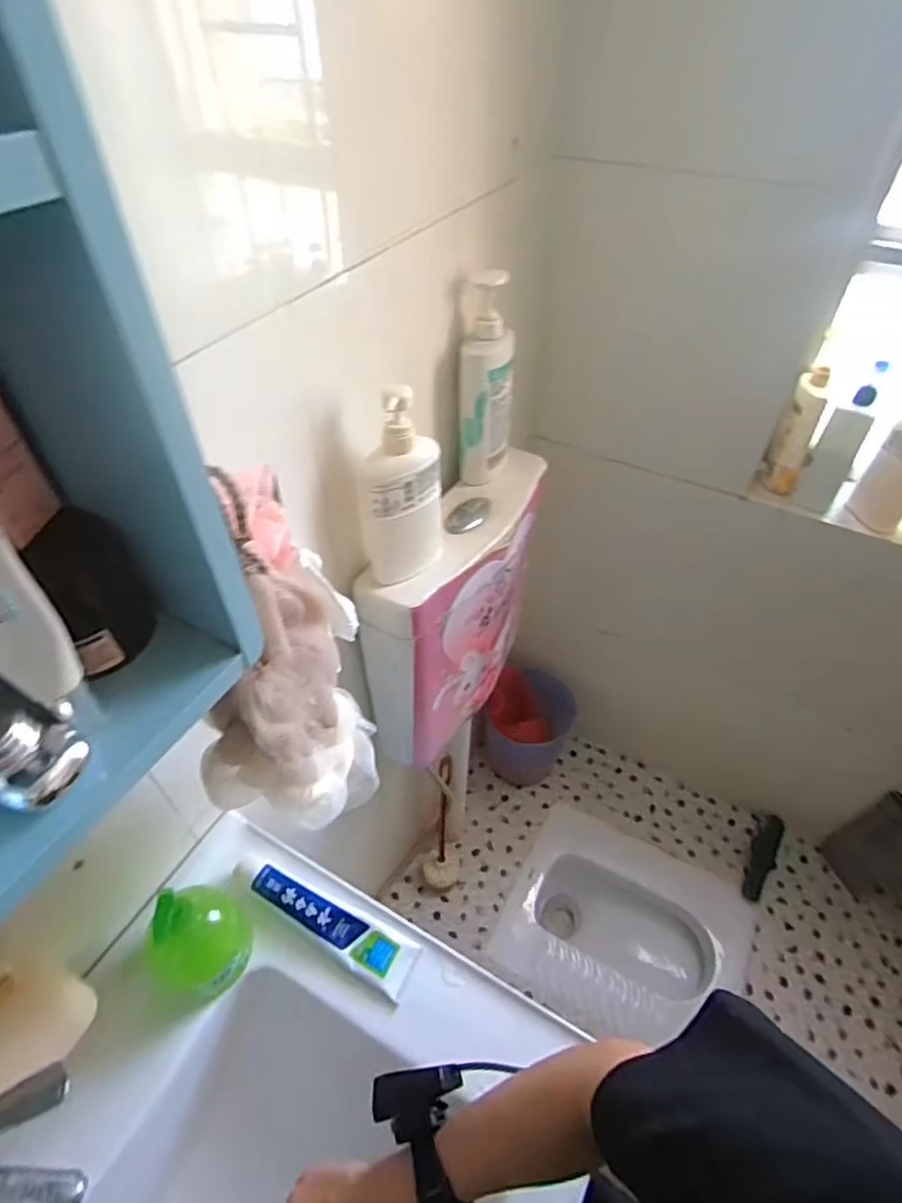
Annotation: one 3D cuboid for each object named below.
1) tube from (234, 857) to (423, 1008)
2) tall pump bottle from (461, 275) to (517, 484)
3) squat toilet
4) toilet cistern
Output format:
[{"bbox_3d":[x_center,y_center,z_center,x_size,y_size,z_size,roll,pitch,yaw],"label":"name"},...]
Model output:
[{"bbox_3d":[-0.130,0.325,0.646,0.206,0.038,0.049,23,51,20],"label":"tube"},{"bbox_3d":[0.048,-0.288,0.836,0.068,0.260,0.077,4,47,3],"label":"tall pump bottle"},{"bbox_3d":[0.378,0.767,1.429,0.492,0.192,0.431,24,51,20],"label":"squat toilet"},{"bbox_3d":[0.011,0.016,0.955,0.120,0.341,0.364,25,52,21],"label":"toilet cistern"}]

